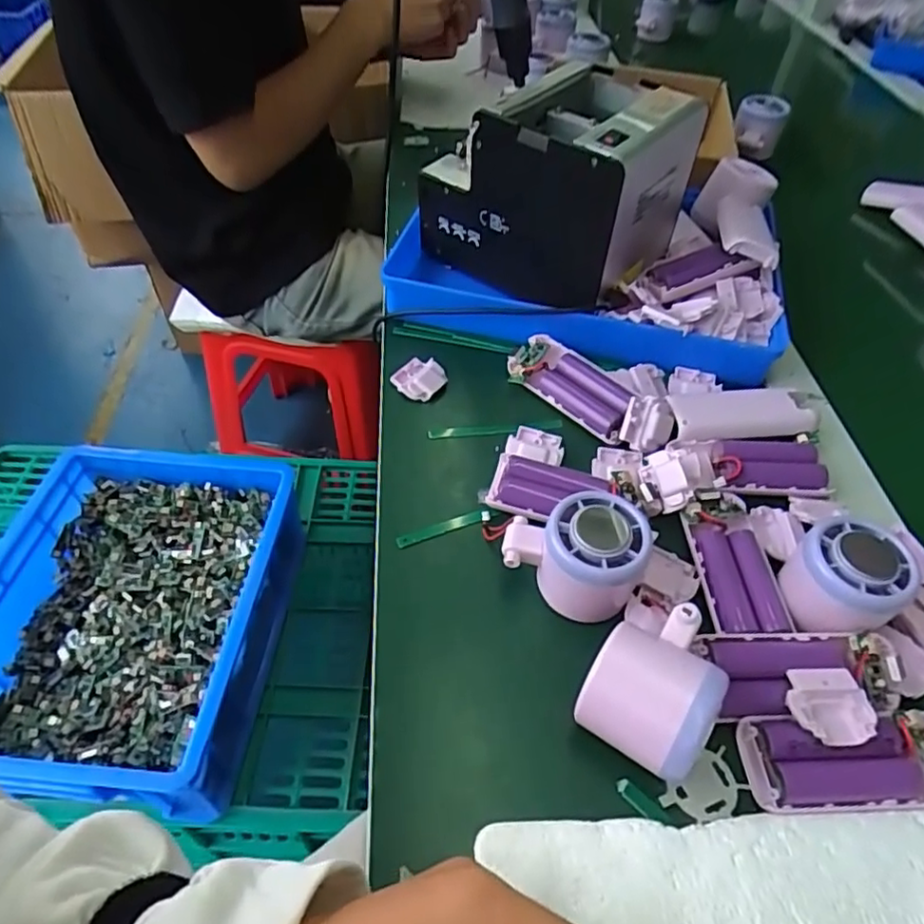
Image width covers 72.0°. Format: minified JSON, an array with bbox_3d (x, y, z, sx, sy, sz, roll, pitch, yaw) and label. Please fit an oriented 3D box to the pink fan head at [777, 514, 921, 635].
[{"bbox_3d":[0.207,0.066,0.346,0.065,0.042,0.055,-24,54,-20],"label":"pink fan head"}]

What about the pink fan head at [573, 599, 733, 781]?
[{"bbox_3d":[0.092,0.105,0.304,0.057,0.048,0.069,27,54,20],"label":"pink fan head"}]

